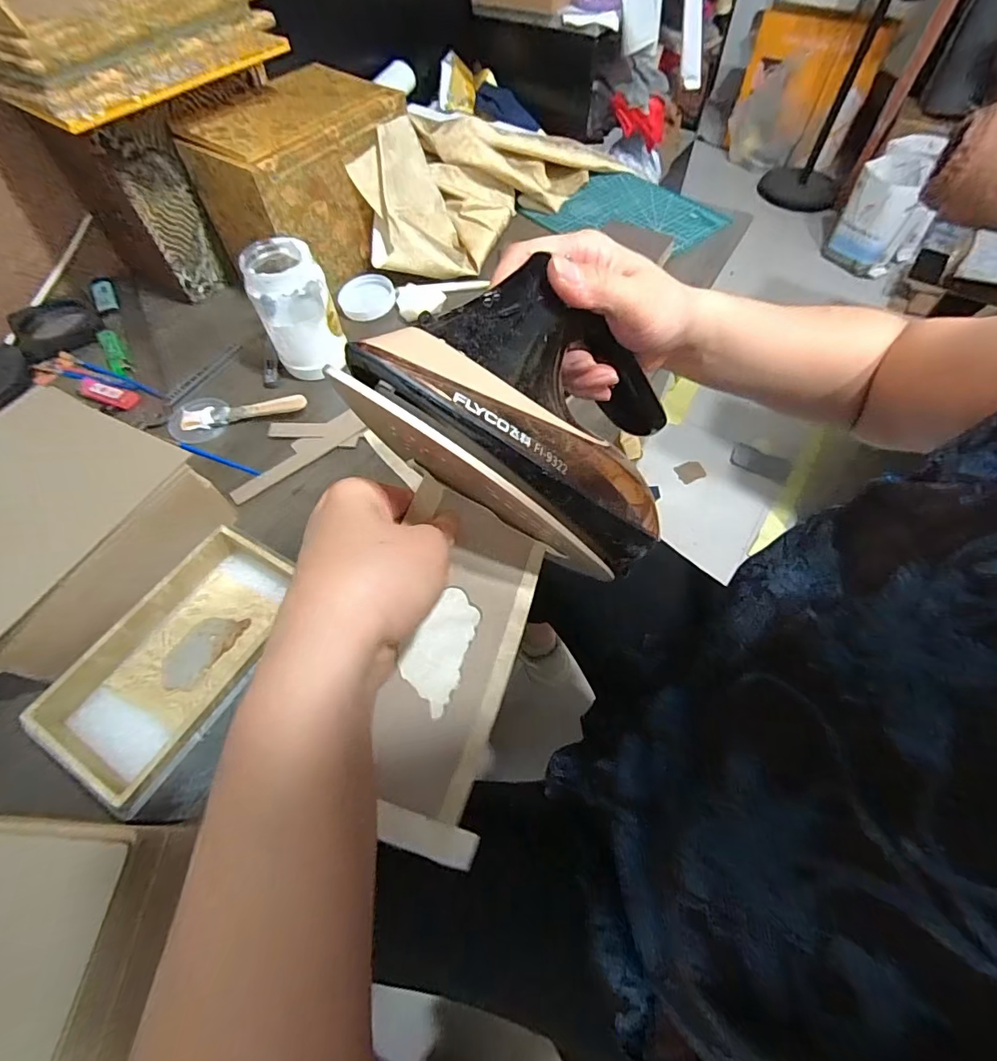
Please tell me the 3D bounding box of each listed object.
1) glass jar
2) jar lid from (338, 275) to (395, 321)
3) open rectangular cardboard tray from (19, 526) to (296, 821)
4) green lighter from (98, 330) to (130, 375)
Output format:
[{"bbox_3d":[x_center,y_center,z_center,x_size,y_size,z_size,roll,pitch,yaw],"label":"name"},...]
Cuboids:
[{"bbox_3d":[-0.219,-0.238,0.526,0.075,0.120,0.075,0,59,0],"label":"glass jar"},{"bbox_3d":[-0.171,-0.304,0.630,0.071,0.016,0.069,0,59,0],"label":"jar lid"},{"bbox_3d":[-0.217,0.094,0.350,0.115,0.052,0.182,25,63,15],"label":"open rectangular cardboard tray"},{"bbox_3d":[-0.464,-0.218,0.583,0.019,0.010,0.089,-29,63,-16],"label":"green lighter"}]

